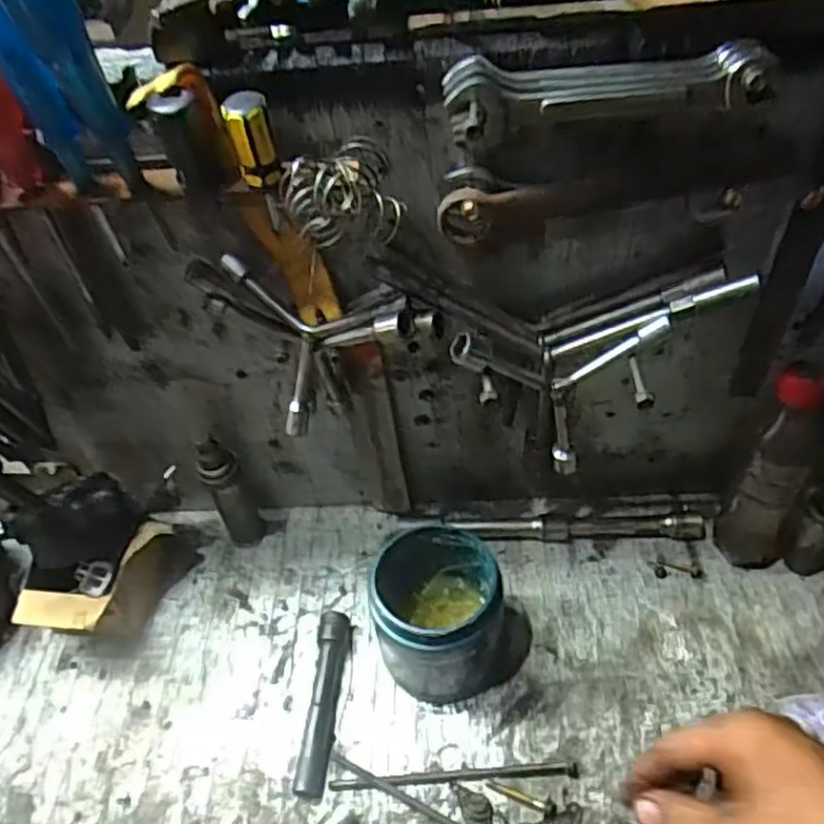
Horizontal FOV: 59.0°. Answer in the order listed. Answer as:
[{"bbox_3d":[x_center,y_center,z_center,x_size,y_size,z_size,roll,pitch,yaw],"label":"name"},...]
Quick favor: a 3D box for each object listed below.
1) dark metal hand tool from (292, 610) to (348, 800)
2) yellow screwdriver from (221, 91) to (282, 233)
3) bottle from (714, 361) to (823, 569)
[{"bbox_3d":[-0.065,0.209,0.534,0.020,0.022,0.131,0,46,6],"label":"dark metal hand tool"},{"bbox_3d":[-0.079,-0.126,0.379,0.021,0.072,0.019,-11,46,-5],"label":"yellow screwdriver"},{"bbox_3d":[0.272,0.044,0.546,0.046,0.195,0.061,23,52,26],"label":"bottle"}]

